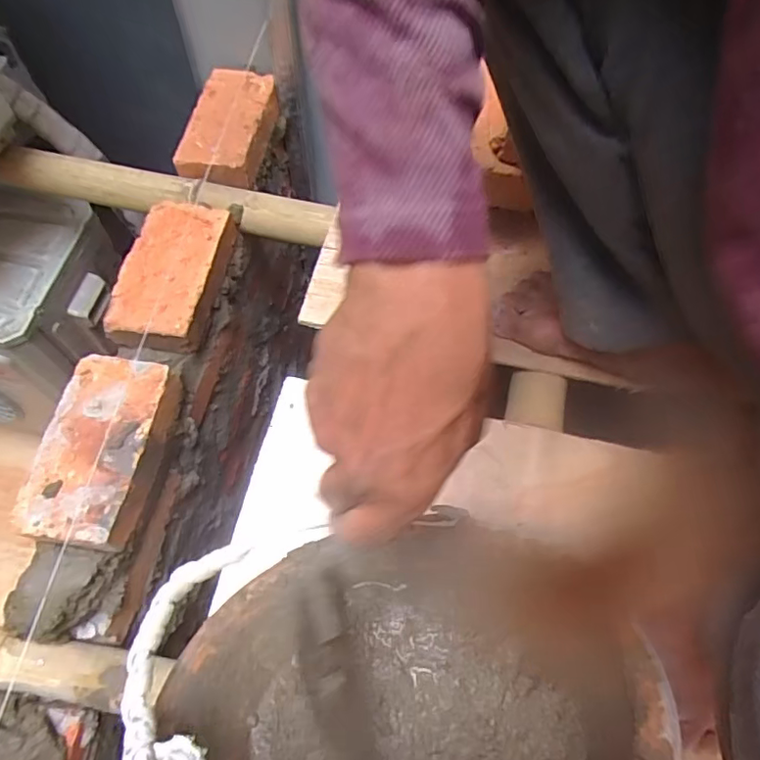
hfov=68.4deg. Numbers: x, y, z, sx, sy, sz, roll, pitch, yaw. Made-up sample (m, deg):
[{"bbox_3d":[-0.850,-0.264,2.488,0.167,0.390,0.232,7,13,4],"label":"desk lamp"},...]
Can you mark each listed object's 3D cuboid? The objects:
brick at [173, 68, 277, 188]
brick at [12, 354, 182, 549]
[{"bbox_3d":[-0.201,-0.340,0.750,0.097,0.042,0.180,9,63,3],"label":"brick"},{"bbox_3d":[-0.291,0.071,0.583,0.106,0.050,0.200,10,63,4],"label":"brick"}]

